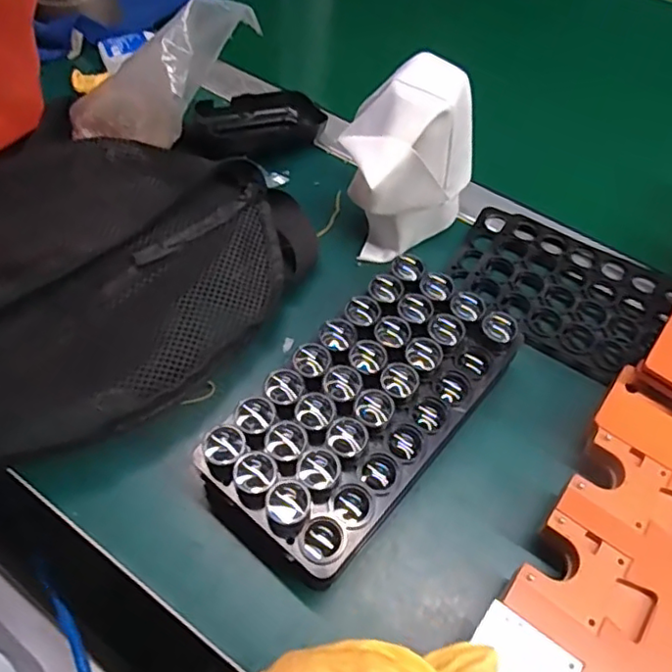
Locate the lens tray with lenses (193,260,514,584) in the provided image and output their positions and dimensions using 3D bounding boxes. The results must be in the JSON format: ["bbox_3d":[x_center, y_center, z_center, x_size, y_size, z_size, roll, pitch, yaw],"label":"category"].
[{"bbox_3d":[0.018,0.043,0.363,0.096,0.052,0.189,35,64,20],"label":"lens tray with lenses"}]

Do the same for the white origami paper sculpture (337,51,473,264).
[{"bbox_3d":[0.050,-0.113,0.422,0.082,0.118,0.088,9,58,6],"label":"white origami paper sculpture"}]

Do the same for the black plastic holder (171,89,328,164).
[{"bbox_3d":[-0.070,-0.177,0.508,0.128,0.032,0.047,-24,60,-29],"label":"black plastic holder"}]

